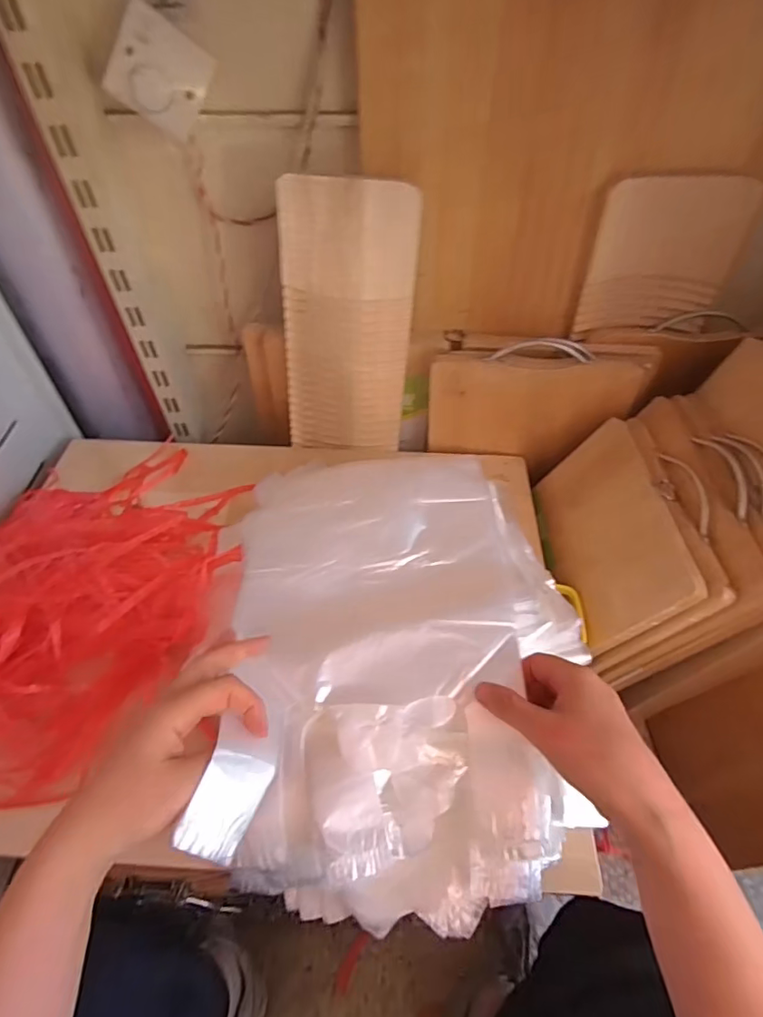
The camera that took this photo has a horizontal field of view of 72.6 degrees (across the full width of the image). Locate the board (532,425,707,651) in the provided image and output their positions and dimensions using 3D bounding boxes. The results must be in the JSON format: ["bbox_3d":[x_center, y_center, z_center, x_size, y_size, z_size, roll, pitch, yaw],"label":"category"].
[{"bbox_3d":[0.261,0.028,0.614,0.011,0.155,0.248,15,48,-22],"label":"board"}]

